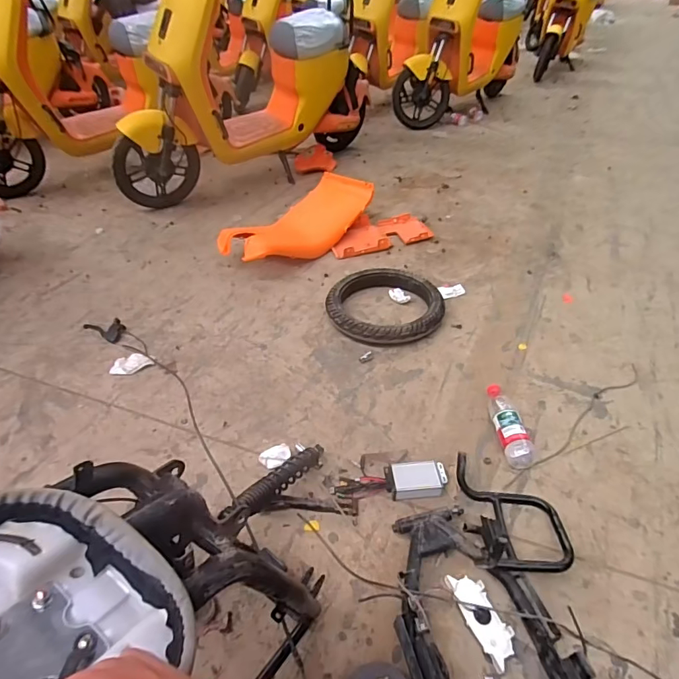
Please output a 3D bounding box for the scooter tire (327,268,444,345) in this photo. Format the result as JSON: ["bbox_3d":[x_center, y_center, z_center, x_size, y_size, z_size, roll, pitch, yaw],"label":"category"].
[{"bbox_3d":[0.136,-0.109,1.390,0.352,0.071,0.313,-4,41,-5],"label":"scooter tire"}]

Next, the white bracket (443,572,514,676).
[{"bbox_3d":[0.247,0.473,0.766,0.059,0.025,0.147,-18,44,-19],"label":"white bracket"}]

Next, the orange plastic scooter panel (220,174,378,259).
[{"bbox_3d":[-0.146,-0.431,1.713,0.269,0.147,0.590,29,49,29],"label":"orange plastic scooter panel"}]

